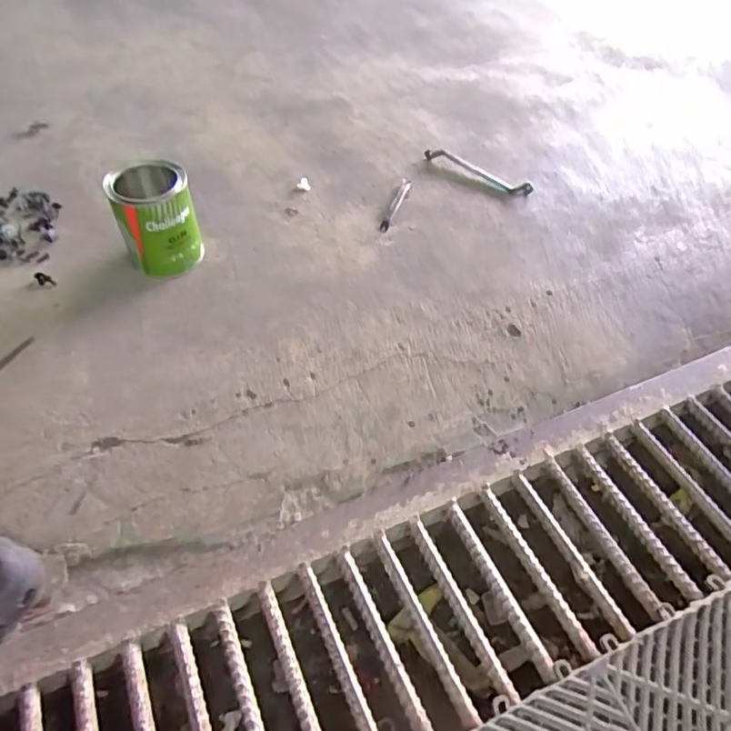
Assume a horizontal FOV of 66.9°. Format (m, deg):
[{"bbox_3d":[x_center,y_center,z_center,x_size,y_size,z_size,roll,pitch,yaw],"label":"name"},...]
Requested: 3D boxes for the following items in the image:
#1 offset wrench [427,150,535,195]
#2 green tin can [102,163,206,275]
[{"bbox_3d":[0.204,-0.353,1.001,0.211,0.034,0.022,22,54,13],"label":"offset wrench"},{"bbox_3d":[-0.314,-0.220,0.829,0.105,0.136,0.116,-20,55,-18],"label":"green tin can"}]

